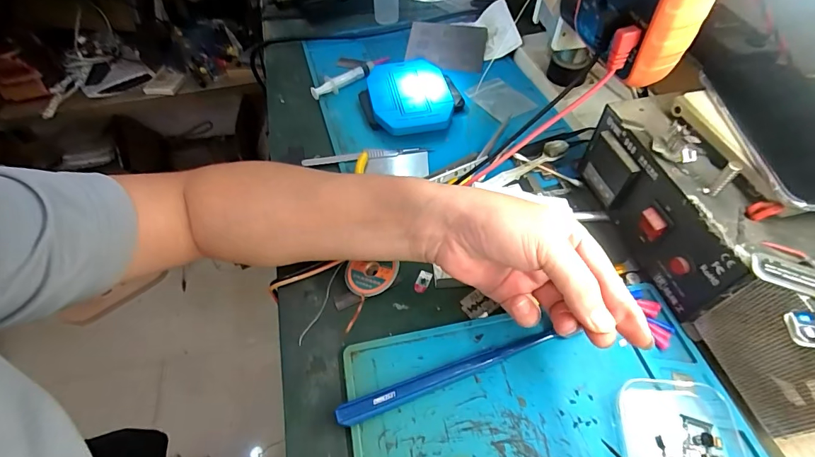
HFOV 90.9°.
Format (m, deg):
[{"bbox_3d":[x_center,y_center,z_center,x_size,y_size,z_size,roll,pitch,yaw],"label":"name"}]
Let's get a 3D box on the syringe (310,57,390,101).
[{"bbox_3d":[-0.069,-0.185,0.491,0.107,0.020,0.014,-29,57,-18],"label":"syringe"}]

